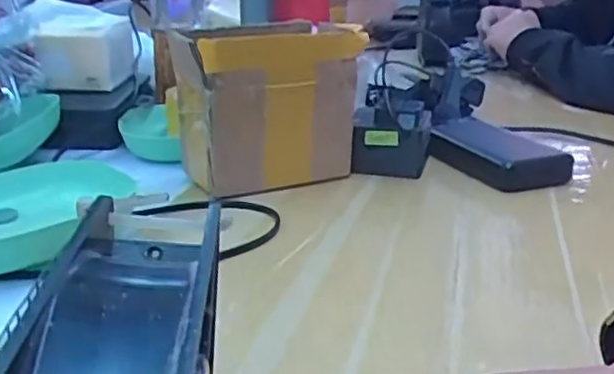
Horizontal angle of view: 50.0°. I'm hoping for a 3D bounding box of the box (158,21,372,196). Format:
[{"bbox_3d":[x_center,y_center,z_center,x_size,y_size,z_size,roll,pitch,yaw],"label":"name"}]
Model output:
[{"bbox_3d":[-0.037,-0.063,0.538,0.139,0.127,0.089,-13,26,-31],"label":"box"}]

